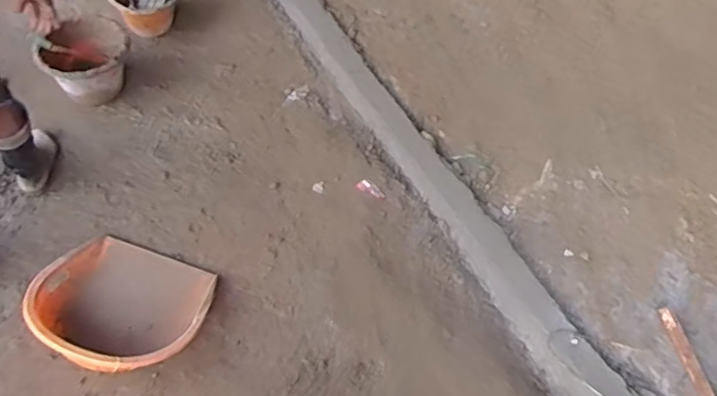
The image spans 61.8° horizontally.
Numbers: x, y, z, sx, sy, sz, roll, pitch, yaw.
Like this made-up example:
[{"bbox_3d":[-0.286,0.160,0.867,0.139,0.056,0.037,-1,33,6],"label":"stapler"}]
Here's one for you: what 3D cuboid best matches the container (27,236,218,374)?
[{"bbox_3d":[-0.634,0.284,1.625,0.432,0.123,0.364,19,53,6],"label":"container"}]

